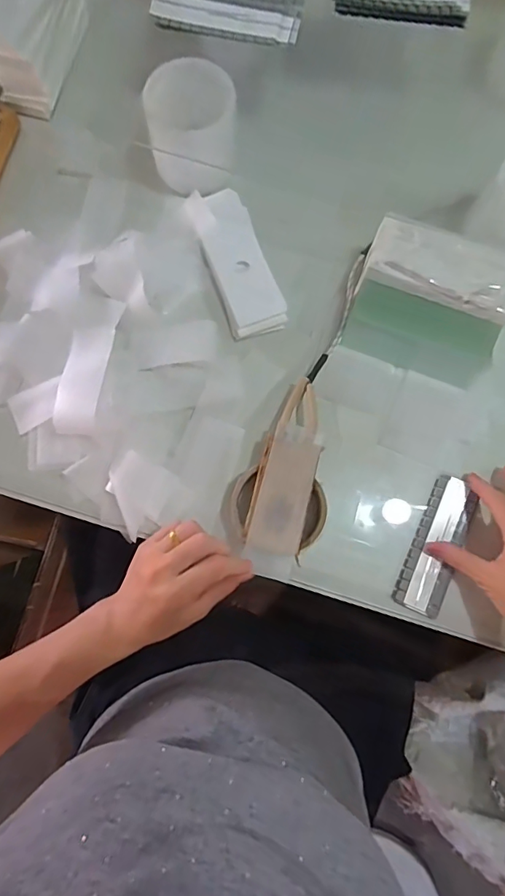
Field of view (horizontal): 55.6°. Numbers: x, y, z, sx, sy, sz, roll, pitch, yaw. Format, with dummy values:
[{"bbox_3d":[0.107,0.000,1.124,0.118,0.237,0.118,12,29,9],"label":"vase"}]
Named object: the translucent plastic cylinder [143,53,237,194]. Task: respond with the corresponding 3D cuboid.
[{"bbox_3d":[-0.061,-0.320,0.486,0.088,0.081,0.079,-8,80,-2],"label":"translucent plastic cylinder"}]

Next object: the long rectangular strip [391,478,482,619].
[{"bbox_3d":[0.179,0.092,0.459,0.045,0.014,0.133,24,79,4],"label":"long rectangular strip"}]

